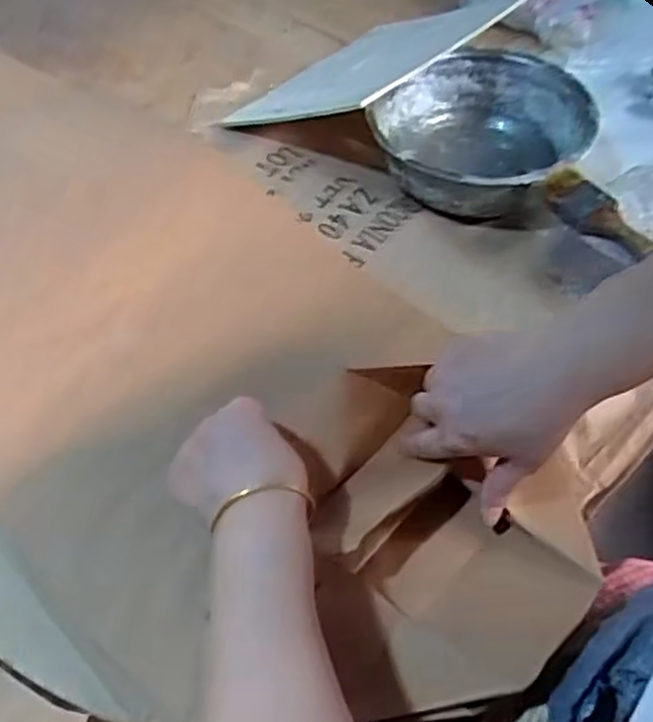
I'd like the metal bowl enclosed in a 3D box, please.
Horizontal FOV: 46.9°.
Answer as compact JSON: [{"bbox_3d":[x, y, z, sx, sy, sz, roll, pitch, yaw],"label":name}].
[{"bbox_3d":[0.151,-0.216,0.733,0.183,0.071,0.187,-1,54,1],"label":"metal bowl"}]

